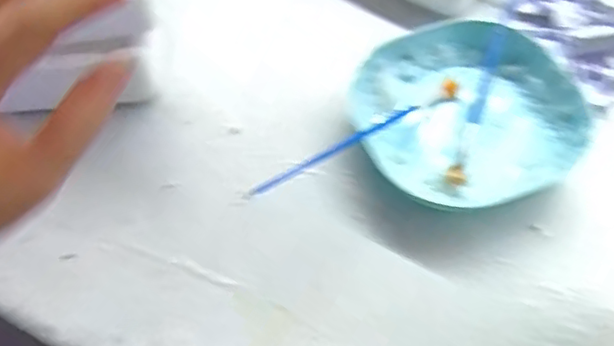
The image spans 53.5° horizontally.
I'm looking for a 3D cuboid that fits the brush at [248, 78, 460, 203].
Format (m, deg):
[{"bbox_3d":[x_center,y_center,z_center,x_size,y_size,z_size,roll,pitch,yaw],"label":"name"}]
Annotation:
[{"bbox_3d":[0.034,-0.022,0.351,0.166,0.008,0.010,-28,59,-32],"label":"brush"}]

